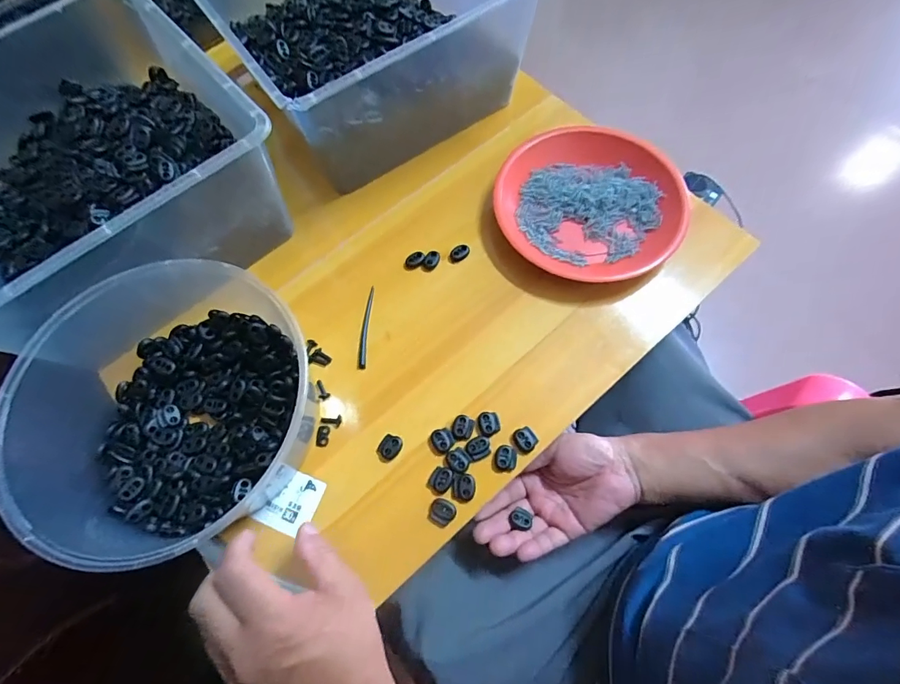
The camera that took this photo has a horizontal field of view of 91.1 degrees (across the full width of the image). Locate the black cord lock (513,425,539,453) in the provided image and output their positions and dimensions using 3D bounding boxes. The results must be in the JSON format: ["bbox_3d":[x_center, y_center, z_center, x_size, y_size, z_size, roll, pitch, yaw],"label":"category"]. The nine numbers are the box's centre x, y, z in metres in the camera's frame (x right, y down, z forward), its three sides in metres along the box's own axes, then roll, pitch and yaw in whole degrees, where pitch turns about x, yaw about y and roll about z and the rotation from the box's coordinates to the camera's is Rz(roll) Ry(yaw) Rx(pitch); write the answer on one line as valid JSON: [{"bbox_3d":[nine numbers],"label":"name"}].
[{"bbox_3d":[0.067,0.087,0.393,0.018,0.004,0.021,-31,73,-8],"label":"black cord lock"}]

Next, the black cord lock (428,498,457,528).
[{"bbox_3d":[-0.007,0.145,0.376,0.021,0.005,0.022,27,74,10],"label":"black cord lock"}]

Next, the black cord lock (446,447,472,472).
[{"bbox_3d":[0.007,0.104,0.388,0.019,0.004,0.020,-38,74,-11],"label":"black cord lock"}]

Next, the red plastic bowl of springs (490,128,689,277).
[{"bbox_3d":[0.145,-0.148,0.469,0.187,0.027,0.184,13,72,6],"label":"red plastic bowl of springs"}]

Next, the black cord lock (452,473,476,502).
[{"bbox_3d":[0.012,0.125,0.380,0.019,0.004,0.022,9,72,5],"label":"black cord lock"}]

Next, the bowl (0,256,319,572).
[{"bbox_3d":[-0.235,0.059,0.367,0.210,0.099,0.218,-1,68,2],"label":"bowl"}]

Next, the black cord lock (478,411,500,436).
[{"bbox_3d":[0.035,0.074,0.400,0.019,0.004,0.021,-3,71,1],"label":"black cord lock"}]

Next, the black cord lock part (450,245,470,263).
[{"bbox_3d":[0.010,-0.095,0.470,0.023,0.004,0.016,-37,74,-10],"label":"black cord lock part"}]

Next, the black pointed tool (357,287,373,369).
[{"bbox_3d":[-0.085,-0.017,0.440,0.010,0.005,0.088,2,71,3],"label":"black pointed tool"}]

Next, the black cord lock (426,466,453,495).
[{"bbox_3d":[-0.008,0.121,0.386,0.019,0.005,0.024,28,74,11],"label":"black cord lock"}]

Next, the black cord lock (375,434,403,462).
[{"bbox_3d":[-0.055,0.095,0.395,0.020,0.008,0.025,23,73,9],"label":"black cord lock"}]

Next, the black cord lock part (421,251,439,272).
[{"bbox_3d":[-0.020,-0.086,0.466,0.015,0.004,0.023,21,73,9],"label":"black cord lock part"}]

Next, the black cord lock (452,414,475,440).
[{"bbox_3d":[0.012,0.077,0.399,0.018,0.004,0.022,17,72,8],"label":"black cord lock"}]

